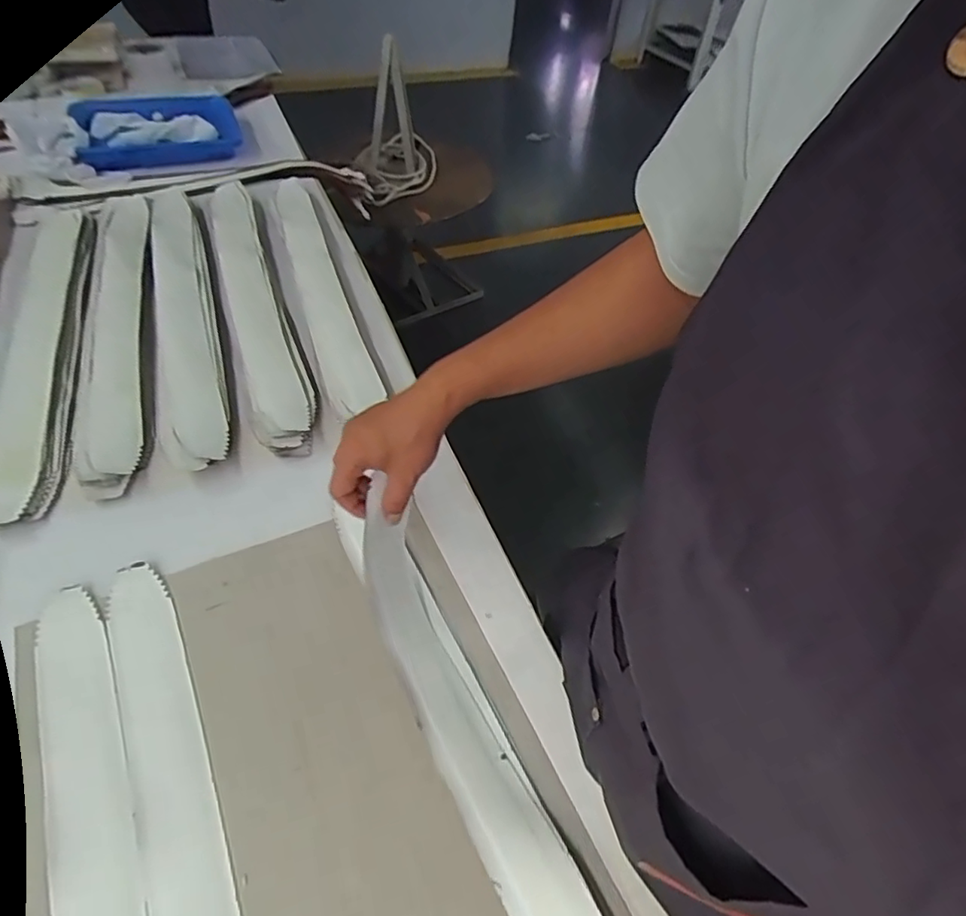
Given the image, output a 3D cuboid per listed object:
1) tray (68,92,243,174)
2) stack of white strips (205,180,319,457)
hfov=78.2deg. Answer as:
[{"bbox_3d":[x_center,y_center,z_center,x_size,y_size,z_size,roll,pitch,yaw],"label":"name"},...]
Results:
[{"bbox_3d":[-0.580,-0.592,1.070,0.273,0.063,0.205,-22,56,-23],"label":"tray"},{"bbox_3d":[-0.302,-0.217,0.773,0.079,0.062,0.525,-15,52,-18],"label":"stack of white strips"}]

